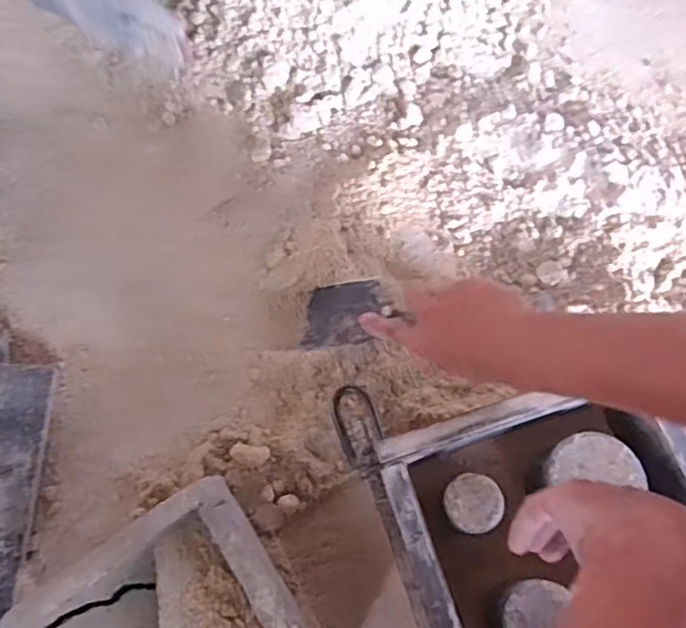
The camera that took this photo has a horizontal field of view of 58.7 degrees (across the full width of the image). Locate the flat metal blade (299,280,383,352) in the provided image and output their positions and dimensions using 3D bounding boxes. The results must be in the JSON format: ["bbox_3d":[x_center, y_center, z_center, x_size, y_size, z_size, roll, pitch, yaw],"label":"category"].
[{"bbox_3d":[-0.004,0.001,0.605,0.009,0.102,0.066,22,64,-39],"label":"flat metal blade"}]

